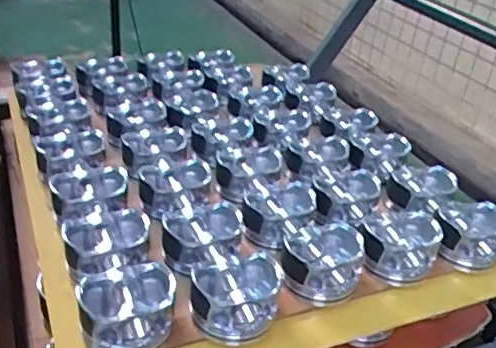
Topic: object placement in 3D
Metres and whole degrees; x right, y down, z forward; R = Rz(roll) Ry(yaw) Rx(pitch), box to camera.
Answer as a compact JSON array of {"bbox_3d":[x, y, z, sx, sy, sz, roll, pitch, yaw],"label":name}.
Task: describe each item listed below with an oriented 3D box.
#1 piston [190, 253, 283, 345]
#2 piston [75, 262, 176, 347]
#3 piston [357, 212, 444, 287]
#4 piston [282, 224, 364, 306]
[{"bbox_3d":[-0.011,0.116,0.532,0.083,0.053,0.069,-10,35,-25],"label":"piston"},{"bbox_3d":[-0.109,0.123,0.504,0.082,0.049,0.068,-5,33,-18],"label":"piston"},{"bbox_3d":[0.168,0.078,0.625,0.075,0.062,0.075,9,32,5],"label":"piston"},{"bbox_3d":[0.078,0.088,0.585,0.079,0.062,0.079,12,32,9],"label":"piston"}]

